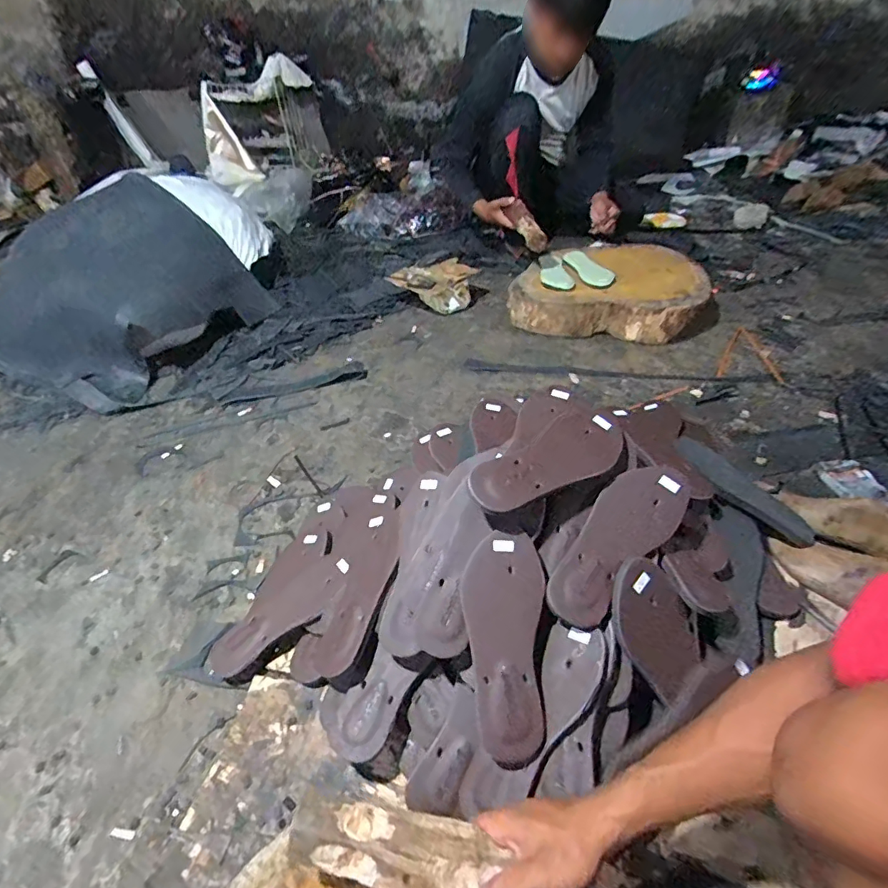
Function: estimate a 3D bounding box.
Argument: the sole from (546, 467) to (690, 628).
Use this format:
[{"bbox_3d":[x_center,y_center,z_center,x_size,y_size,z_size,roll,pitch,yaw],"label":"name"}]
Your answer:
[{"bbox_3d":[0.218,0.115,0.626,0.242,0.010,0.093,-41,79,-17],"label":"sole"}]

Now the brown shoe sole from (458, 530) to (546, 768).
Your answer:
[{"bbox_3d":[0.071,0.227,0.576,0.095,0.020,0.240,-1,70,2],"label":"brown shoe sole"}]

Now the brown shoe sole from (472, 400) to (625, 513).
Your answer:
[{"bbox_3d":[0.135,0.015,0.645,0.241,0.023,0.106,-28,45,-24],"label":"brown shoe sole"}]

